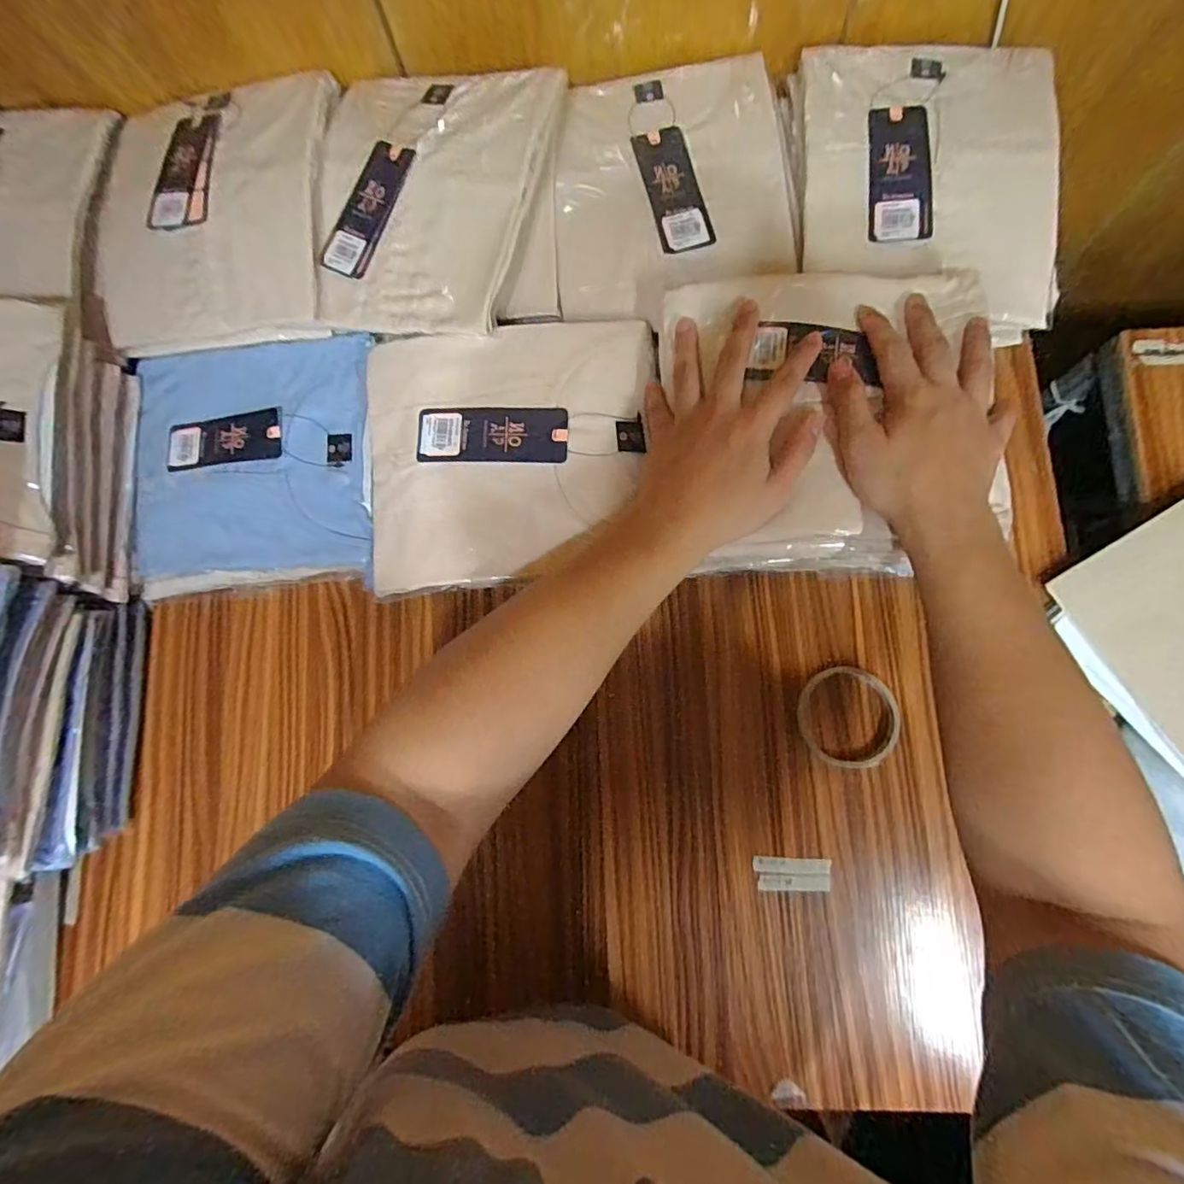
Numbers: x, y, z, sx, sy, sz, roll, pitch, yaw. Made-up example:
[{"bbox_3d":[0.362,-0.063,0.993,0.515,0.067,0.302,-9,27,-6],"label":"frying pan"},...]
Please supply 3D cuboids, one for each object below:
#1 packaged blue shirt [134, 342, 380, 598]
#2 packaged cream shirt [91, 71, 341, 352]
[{"bbox_3d":[-0.314,-0.116,0.529,0.240,0.042,0.216,-1,82,4],"label":"packaged blue shirt"},{"bbox_3d":[-0.343,-0.341,0.518,0.217,0.041,0.238,-2,80,5],"label":"packaged cream shirt"}]

